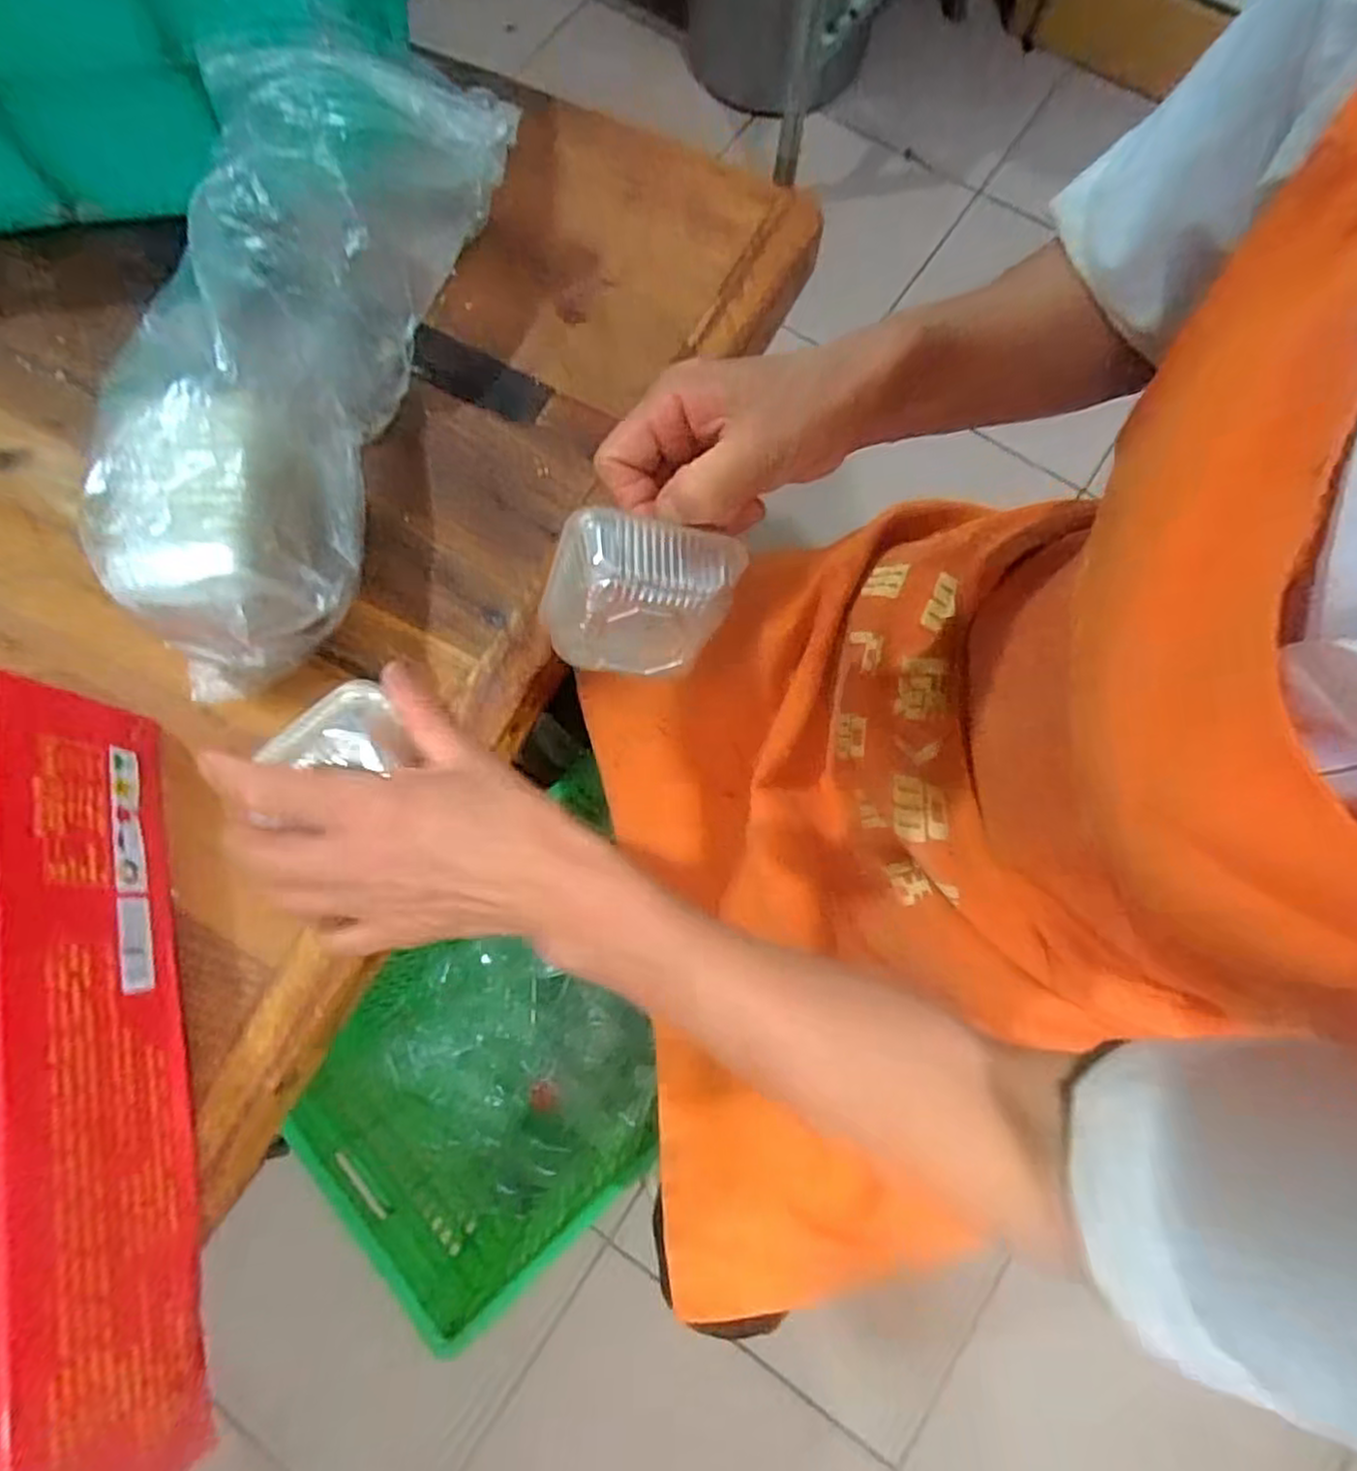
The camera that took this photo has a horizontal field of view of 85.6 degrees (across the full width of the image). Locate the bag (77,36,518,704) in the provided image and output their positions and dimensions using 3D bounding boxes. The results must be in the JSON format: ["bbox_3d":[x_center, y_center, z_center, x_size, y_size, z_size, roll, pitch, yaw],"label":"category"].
[{"bbox_3d":[-0.180,-0.182,0.351,0.126,0.099,0.308,14,77,4],"label":"bag"}]

